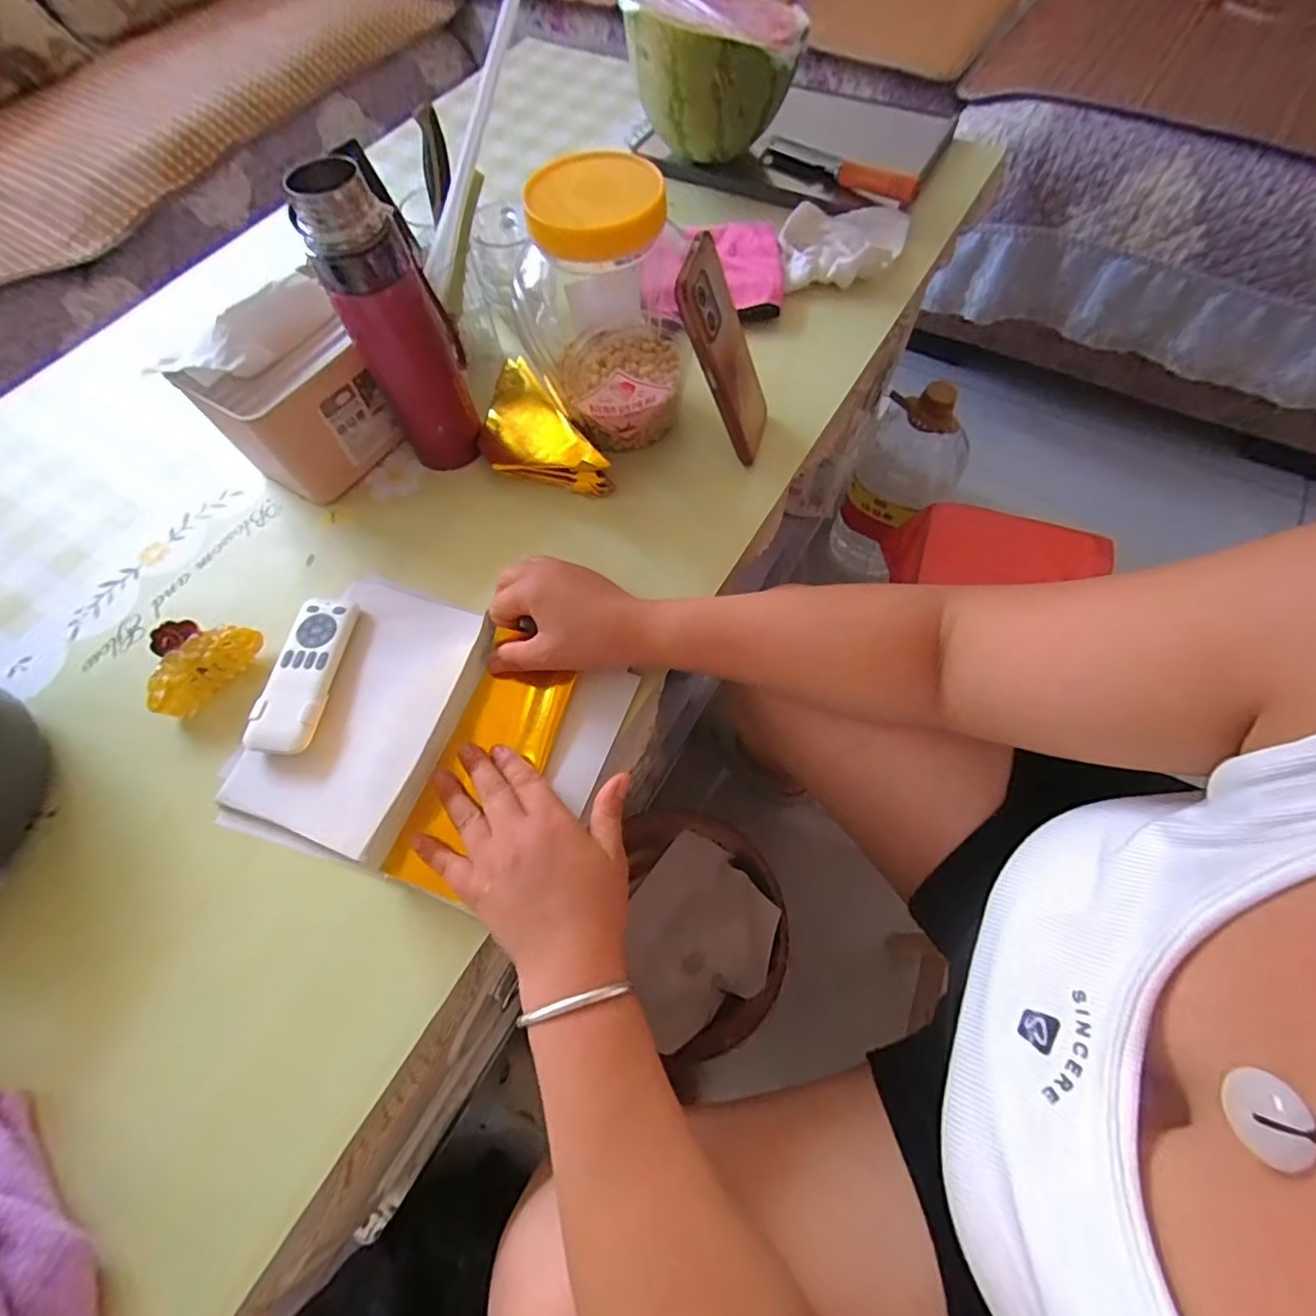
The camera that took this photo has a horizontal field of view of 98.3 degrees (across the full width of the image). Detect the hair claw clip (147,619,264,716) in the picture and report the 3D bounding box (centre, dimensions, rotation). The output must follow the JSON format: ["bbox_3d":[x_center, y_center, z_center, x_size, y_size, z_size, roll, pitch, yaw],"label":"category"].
[{"bbox_3d":[-0.350,0.002,0.435,0.087,0.039,0.053,-40,70,-15],"label":"hair claw clip"}]

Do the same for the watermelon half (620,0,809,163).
[{"bbox_3d":[0.060,-0.660,0.640,0.182,0.118,0.164,2,65,3],"label":"watermelon half"}]

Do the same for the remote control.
[{"bbox_3d":[-0.265,0.011,0.429,0.048,0.014,0.123,5,65,4],"label":"remote control"}]

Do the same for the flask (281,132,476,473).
[{"bbox_3d":[-0.196,-0.250,0.441,0.073,0.213,0.059,-26,67,-10],"label":"flask"}]

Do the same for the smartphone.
[{"bbox_3d":[0.056,-0.239,0.458,0.016,0.160,0.071,1,62,29],"label":"smartphone"}]

